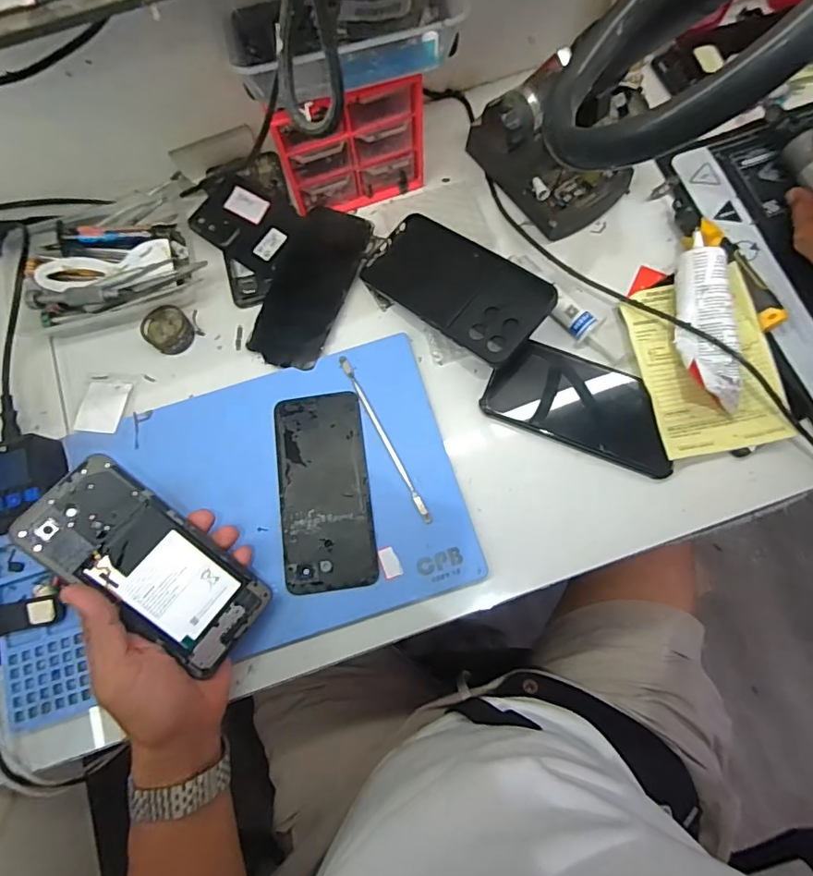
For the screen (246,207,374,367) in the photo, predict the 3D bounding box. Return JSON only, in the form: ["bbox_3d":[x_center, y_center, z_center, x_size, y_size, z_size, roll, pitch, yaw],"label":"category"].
[{"bbox_3d":[-0.090,-0.140,0.475,0.069,0.006,0.154,20,77,6],"label":"screen"}]

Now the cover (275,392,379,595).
[{"bbox_3d":[-0.068,0.042,0.431,0.073,0.004,0.160,-8,75,-1],"label":"cover"}]

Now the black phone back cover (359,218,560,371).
[{"bbox_3d":[0.040,-0.131,0.449,0.167,0.009,0.079,41,93,28],"label":"black phone back cover"}]

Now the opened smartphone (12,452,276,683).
[{"bbox_3d":[-0.178,0.089,0.365,0.163,0.006,0.073,43,65,-10],"label":"opened smartphone"}]

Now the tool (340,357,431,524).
[{"bbox_3d":[-0.019,-0.002,0.438,0.008,0.004,0.161,-27,76,-6],"label":"tool"}]

